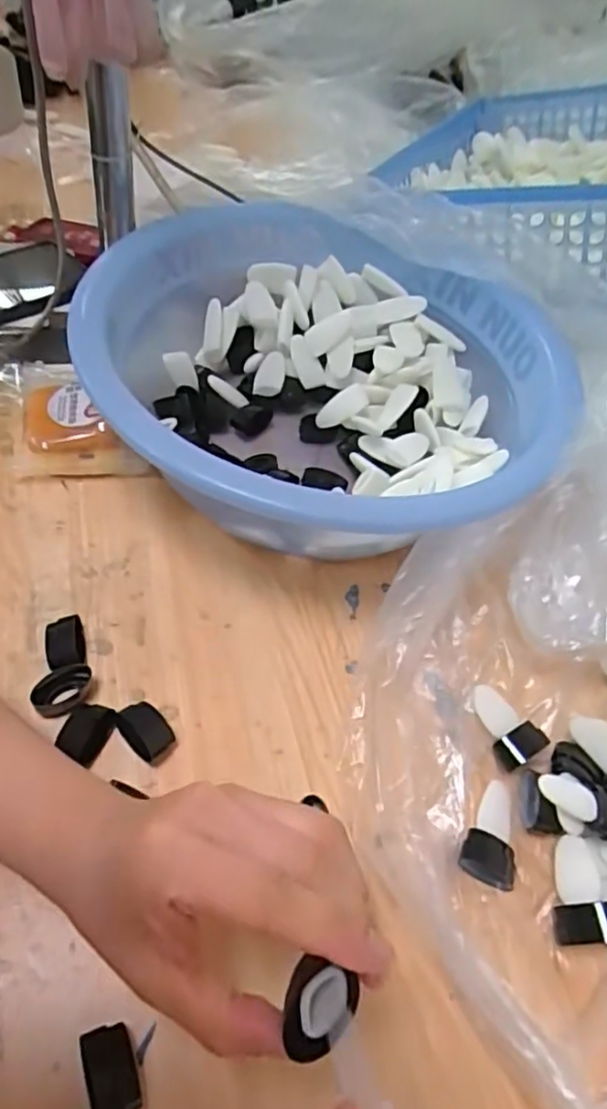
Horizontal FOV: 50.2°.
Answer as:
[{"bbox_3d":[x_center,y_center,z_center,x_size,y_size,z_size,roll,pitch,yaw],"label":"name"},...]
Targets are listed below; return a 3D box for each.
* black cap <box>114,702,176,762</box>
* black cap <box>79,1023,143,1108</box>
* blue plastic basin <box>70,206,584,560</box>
[{"bbox_3d":[-0.086,0.098,0.360,0.022,0.015,0.032,-32,65,-29],"label":"black cap"},{"bbox_3d":[-0.079,0.216,0.269,0.020,0.011,0.033,-14,57,-20],"label":"black cap"},{"bbox_3d":[0.014,-0.124,0.479,0.328,0.107,0.343,-18,59,-22],"label":"blue plastic basin"}]

